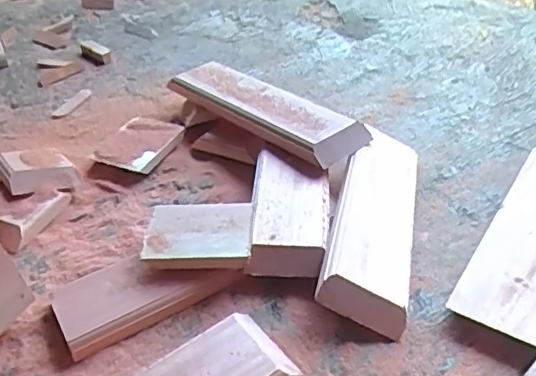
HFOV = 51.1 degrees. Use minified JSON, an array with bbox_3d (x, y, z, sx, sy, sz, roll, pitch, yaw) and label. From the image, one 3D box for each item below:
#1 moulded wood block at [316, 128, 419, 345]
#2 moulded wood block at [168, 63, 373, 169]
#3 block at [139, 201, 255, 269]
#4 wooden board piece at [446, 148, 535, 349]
[{"bbox_3d":[0.149,0.038,0.773,0.112,0.031,0.344,27,42,-4],"label":"moulded wood block"},{"bbox_3d":[-0.010,-0.138,0.955,0.105,0.028,0.392,-33,46,-32],"label":"moulded wood block"},{"bbox_3d":[-0.092,0.060,0.754,0.142,0.021,0.107,-1,38,5],"label":"block"},{"bbox_3d":[0.364,0.065,0.765,0.113,0.033,0.381,21,44,29],"label":"wooden board piece"}]

